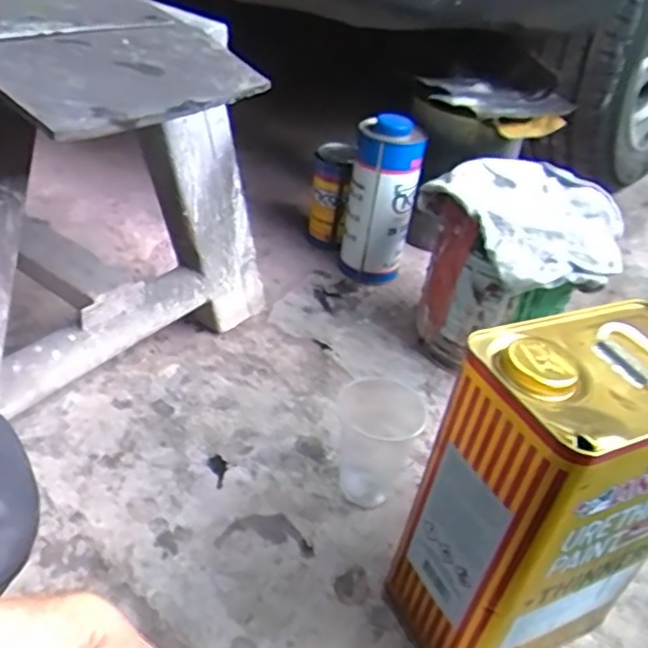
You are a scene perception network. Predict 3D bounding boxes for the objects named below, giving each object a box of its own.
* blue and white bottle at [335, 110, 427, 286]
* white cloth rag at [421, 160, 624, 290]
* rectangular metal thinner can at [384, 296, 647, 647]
[{"bbox_3d":[0.074,-0.159,0.889,0.088,0.208,0.091,8,38,0],"label":"blue and white bottle"},{"bbox_3d":[0.226,-0.120,0.719,0.185,0.038,0.220,-5,38,-18],"label":"white cloth rag"},{"bbox_3d":[0.154,0.124,0.467,0.171,0.250,0.110,-12,42,-24],"label":"rectangular metal thinner can"}]

